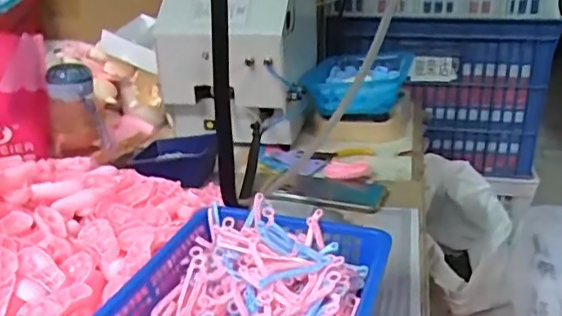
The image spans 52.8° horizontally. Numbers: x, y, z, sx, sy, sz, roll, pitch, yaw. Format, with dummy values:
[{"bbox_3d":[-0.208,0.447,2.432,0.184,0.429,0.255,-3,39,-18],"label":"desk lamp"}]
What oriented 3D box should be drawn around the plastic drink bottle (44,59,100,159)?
[{"bbox_3d":[-0.326,-0.072,0.892,0.074,0.141,0.060,-6,22,-14],"label":"plastic drink bottle"}]

